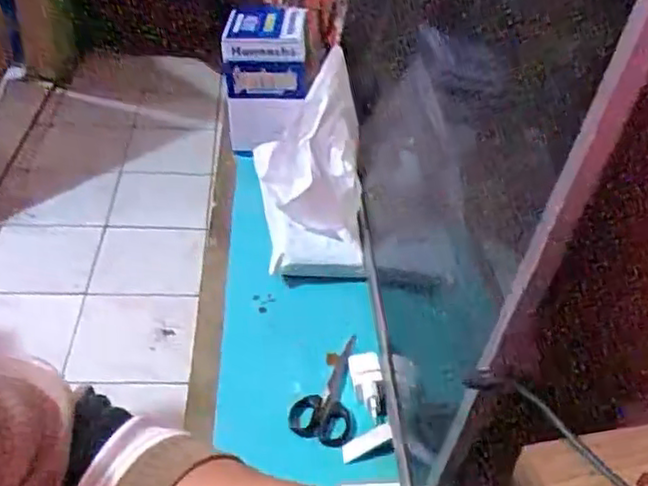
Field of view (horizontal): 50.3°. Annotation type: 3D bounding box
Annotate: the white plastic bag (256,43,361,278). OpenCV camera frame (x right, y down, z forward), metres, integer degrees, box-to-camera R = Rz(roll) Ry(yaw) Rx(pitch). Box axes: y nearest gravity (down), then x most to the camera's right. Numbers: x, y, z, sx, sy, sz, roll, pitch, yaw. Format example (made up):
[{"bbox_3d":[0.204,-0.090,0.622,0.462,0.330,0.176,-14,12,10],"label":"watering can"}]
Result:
[{"bbox_3d":[-0.012,-0.099,0.881,0.140,0.214,0.172,-7,40,-16],"label":"white plastic bag"}]

